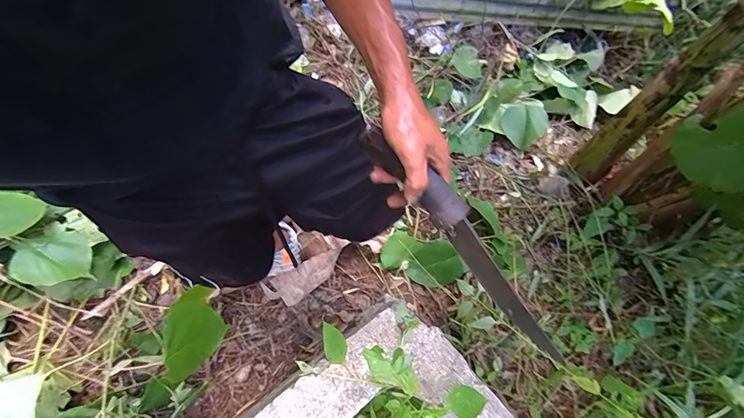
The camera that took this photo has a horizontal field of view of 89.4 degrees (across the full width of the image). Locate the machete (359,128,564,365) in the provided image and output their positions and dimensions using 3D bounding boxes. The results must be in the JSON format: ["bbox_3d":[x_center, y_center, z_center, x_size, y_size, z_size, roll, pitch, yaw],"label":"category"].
[{"bbox_3d":[0.122,0.047,0.474,0.034,0.064,0.374,-42,100,-12],"label":"machete"}]

